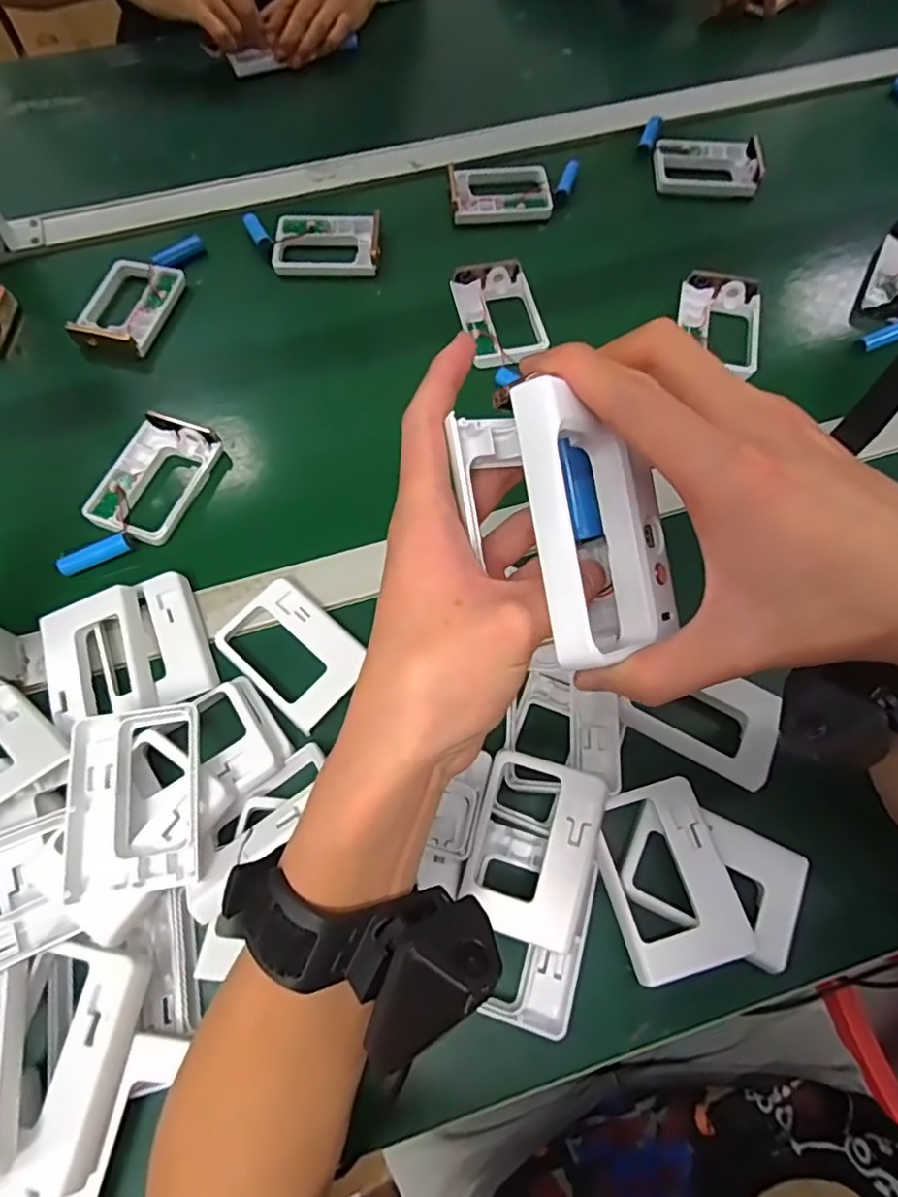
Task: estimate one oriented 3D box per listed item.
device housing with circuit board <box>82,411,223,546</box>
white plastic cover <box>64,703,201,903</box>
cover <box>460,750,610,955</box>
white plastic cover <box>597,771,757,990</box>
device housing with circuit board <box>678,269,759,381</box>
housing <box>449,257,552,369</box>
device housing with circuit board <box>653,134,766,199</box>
[{"bbox_3d":[-0.225,-0.092,0.467,0.070,0.016,0.100,19,67,7],"label":"device housing with circuit board"},{"bbox_3d":[-0.167,0.109,0.335,0.065,0.031,0.093,-9,67,-4],"label":"white plastic cover"},{"bbox_3d":[0.048,0.137,0.339,0.066,0.009,0.093,13,78,13],"label":"cover"},{"bbox_3d":[0.120,0.153,0.340,0.065,0.014,0.093,-14,68,-6],"label":"white plastic cover"},{"bbox_3d":[0.232,-0.235,0.525,0.067,0.023,0.097,13,67,5],"label":"device housing with circuit board"},{"bbox_3d":[0.045,-0.247,0.532,0.067,0.019,0.106,-11,67,-5],"label":"housing"},{"bbox_3d":[0.265,-0.447,0.634,0.105,0.022,0.073,10,67,4],"label":"device housing with circuit board"}]

